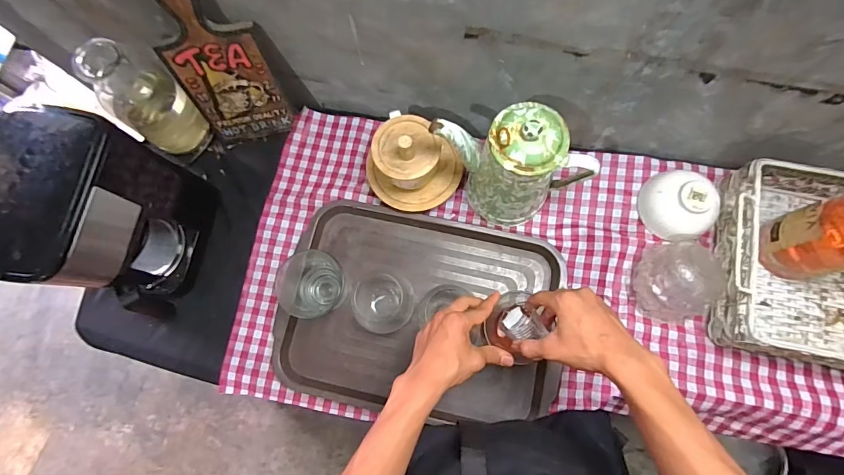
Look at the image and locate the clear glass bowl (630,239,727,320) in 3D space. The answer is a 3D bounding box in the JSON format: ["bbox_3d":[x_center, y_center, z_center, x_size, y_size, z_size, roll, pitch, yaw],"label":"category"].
[{"bbox_3d":[0.368,0.058,0.578,0.114,0.072,0.107,0,77,2],"label":"clear glass bowl"}]

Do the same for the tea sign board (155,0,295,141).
[{"bbox_3d":[-0.288,-0.246,0.600,0.134,0.274,0.009,-12,60,-3],"label":"tea sign board"}]

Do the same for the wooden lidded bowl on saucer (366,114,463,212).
[{"bbox_3d":[-0.013,-0.110,0.627,0.130,0.129,0.116,30,80,8],"label":"wooden lidded bowl on saucer"}]

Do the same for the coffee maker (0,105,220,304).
[{"bbox_3d":[-0.420,-0.034,0.566,0.132,0.254,0.208,7,77,3],"label":"coffee maker"}]

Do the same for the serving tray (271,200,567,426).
[{"bbox_3d":[-0.001,0.111,0.637,0.413,0.021,0.299,11,78,4],"label":"serving tray"}]

